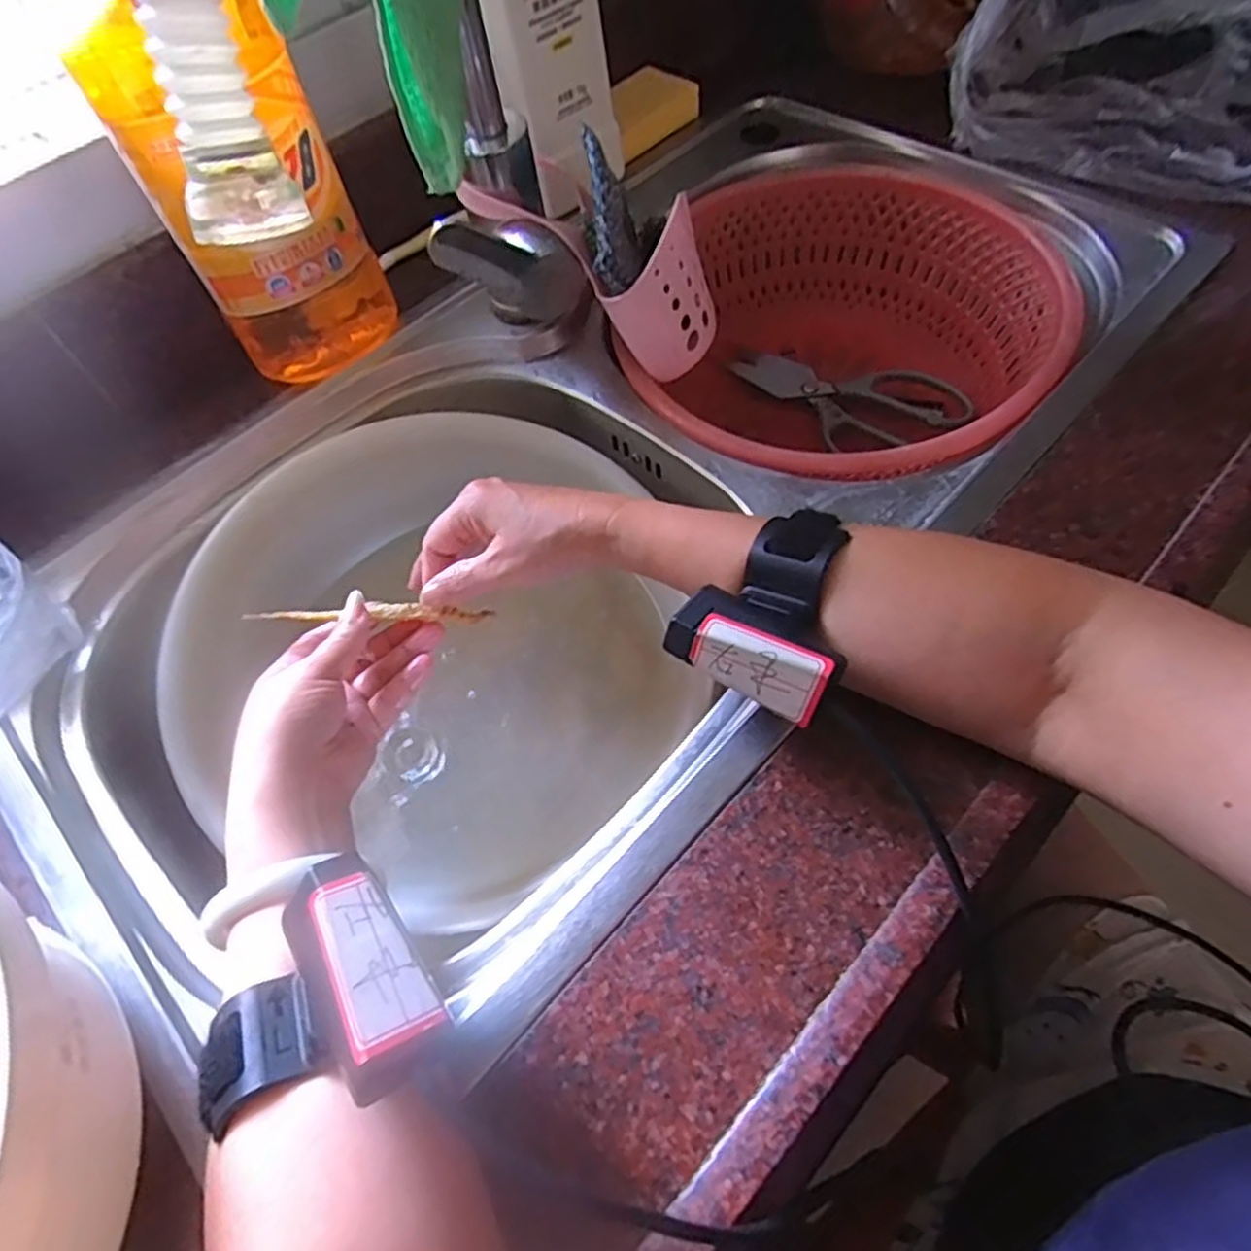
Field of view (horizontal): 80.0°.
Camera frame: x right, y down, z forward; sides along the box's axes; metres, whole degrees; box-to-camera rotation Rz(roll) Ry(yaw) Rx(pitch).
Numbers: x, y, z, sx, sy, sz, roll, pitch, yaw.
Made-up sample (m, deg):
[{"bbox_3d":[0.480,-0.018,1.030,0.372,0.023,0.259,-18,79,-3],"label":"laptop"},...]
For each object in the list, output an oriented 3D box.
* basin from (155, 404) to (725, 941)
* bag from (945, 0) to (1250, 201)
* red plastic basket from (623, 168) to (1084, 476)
[{"bbox_3d":[-0.115,0.010,0.467,0.306,0.085,0.290,-3,58,4],"label":"basin"},{"bbox_3d":[0.371,-0.392,0.505,0.256,0.109,0.131,24,64,19],"label":"bag"},{"bbox_3d":[0.162,-0.197,0.557,0.263,0.146,0.300,14,61,14],"label":"red plastic basket"}]

